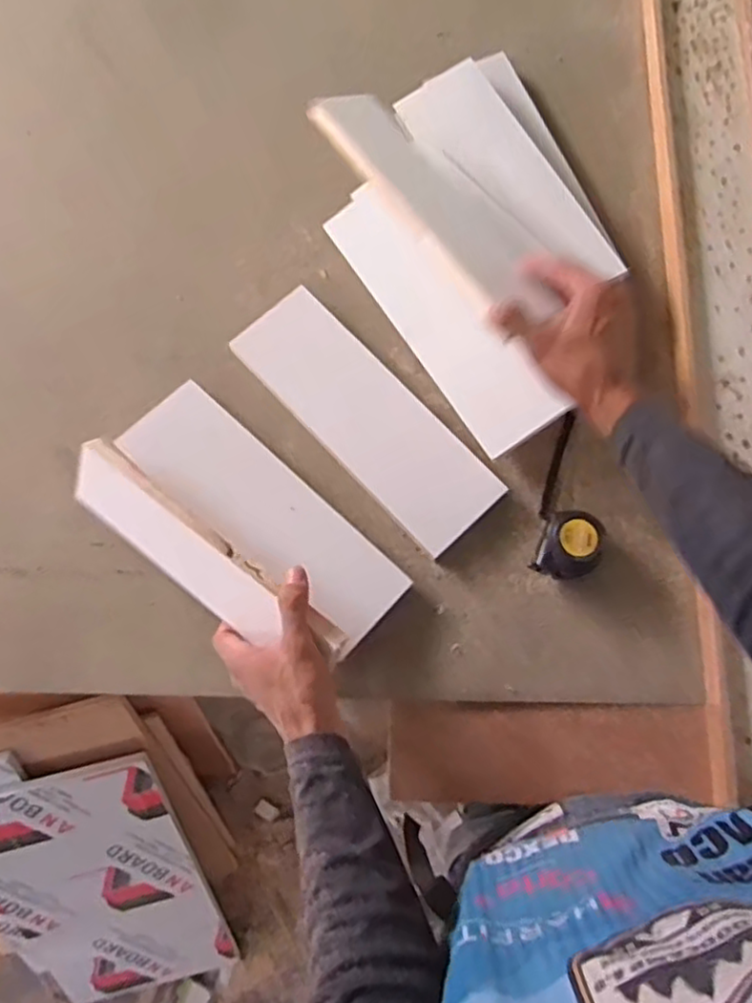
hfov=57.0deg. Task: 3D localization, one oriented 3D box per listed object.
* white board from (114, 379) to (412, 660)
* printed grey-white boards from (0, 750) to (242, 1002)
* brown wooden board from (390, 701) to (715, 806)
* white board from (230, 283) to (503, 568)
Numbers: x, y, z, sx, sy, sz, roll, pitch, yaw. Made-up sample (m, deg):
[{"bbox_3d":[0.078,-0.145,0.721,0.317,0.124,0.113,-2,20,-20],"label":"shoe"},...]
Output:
[{"bbox_3d":[-0.107,0.009,0.671,0.299,0.019,0.093,42,78,9],"label":"white board"},{"bbox_3d":[-0.487,0.626,1.132,0.378,0.035,0.563,-12,116,-1],"label":"printed grey-white boards"},{"bbox_3d":[0.156,0.227,0.622,0.280,0.023,0.084,0,73,3],"label":"brown wooden board"},{"bbox_3d":[-0.011,-0.087,0.696,0.099,0.020,0.303,-42,80,-11],"label":"white board"}]

